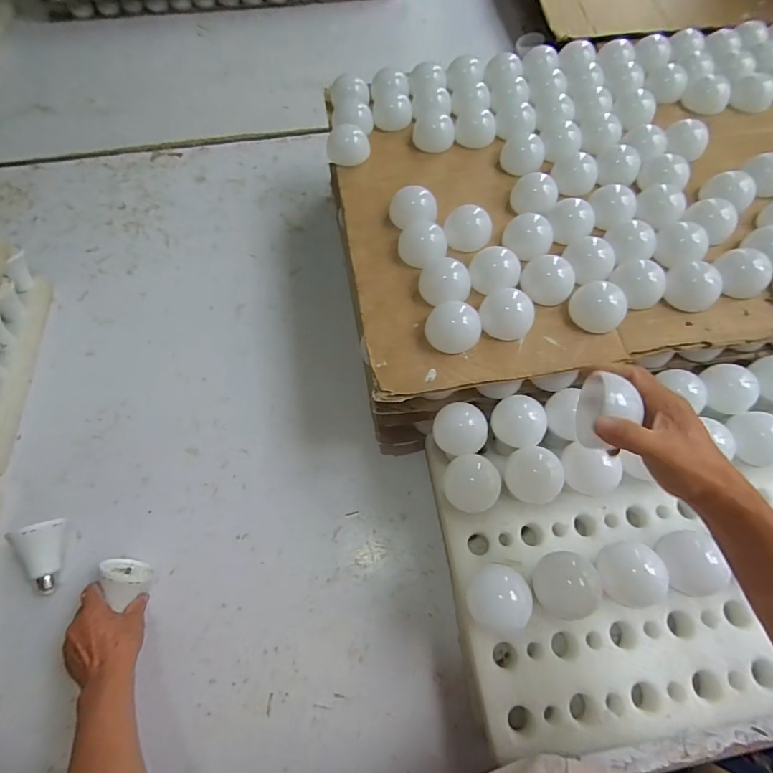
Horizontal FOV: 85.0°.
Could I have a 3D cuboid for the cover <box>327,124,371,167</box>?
[{"bbox_3d":[-0.059,-0.373,0.652,0.064,0.030,0.063,-4,64,-1],"label":"cover"}]

